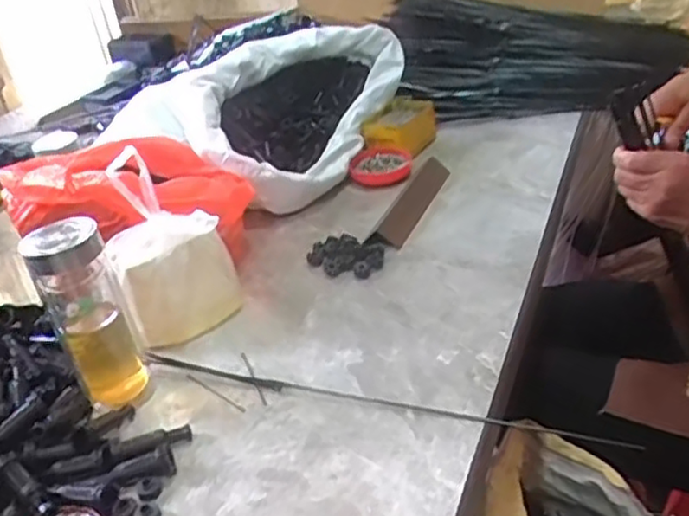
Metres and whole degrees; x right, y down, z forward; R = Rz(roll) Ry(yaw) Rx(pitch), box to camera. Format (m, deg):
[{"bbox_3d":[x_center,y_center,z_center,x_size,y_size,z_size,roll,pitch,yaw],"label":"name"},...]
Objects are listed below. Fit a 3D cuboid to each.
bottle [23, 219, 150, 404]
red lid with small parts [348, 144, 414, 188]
[{"bbox_3d":[-0.233,0.046,0.628,0.065,0.177,0.072,-21,33,-20],"label":"bottle"},{"bbox_3d":[0.056,-0.133,0.998,0.097,0.017,0.087,-3,44,-9],"label":"red lid with small parts"}]

